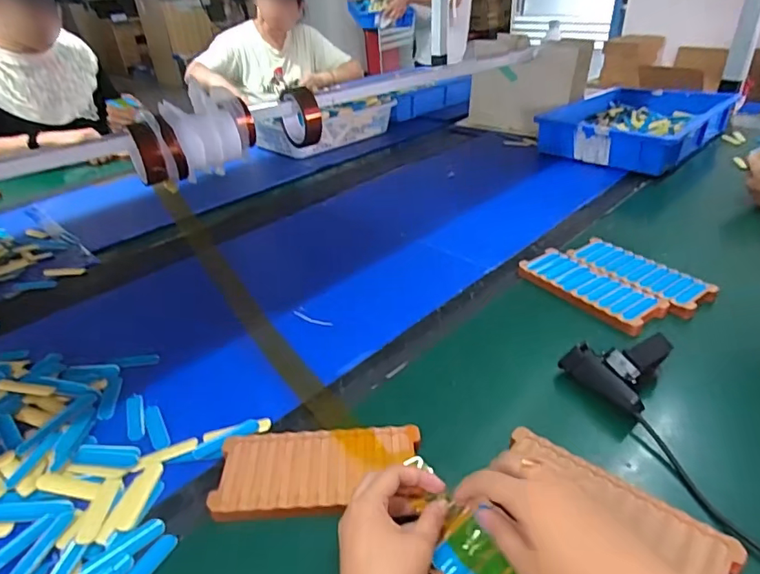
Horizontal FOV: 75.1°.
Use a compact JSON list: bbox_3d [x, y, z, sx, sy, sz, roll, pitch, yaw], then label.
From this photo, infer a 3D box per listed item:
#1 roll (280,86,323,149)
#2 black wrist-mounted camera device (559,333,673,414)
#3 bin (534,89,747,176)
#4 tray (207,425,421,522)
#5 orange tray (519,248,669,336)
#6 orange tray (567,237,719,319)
[{"bbox_3d":[-0.141,-0.305,0.879,0.035,0.100,0.092,-22,38,-27],"label":"roll"},{"bbox_3d":[0.246,0.078,0.497,0.095,0.046,0.078,-22,38,-27],"label":"black wrist-mounted camera device"},{"bbox_3d":[0.583,-0.371,1.147,0.310,0.096,0.453,25,43,37],"label":"bin"},{"bbox_3d":[-0.053,0.159,0.427,0.169,0.017,0.077,-3,33,0],"label":"tray"},{"bbox_3d":[0.267,0.003,0.636,0.080,0.021,0.170,-24,38,-29],"label":"orange tray"},{"bbox_3d":[0.345,-0.018,0.661,0.074,0.017,0.172,-23,38,-27],"label":"orange tray"}]

